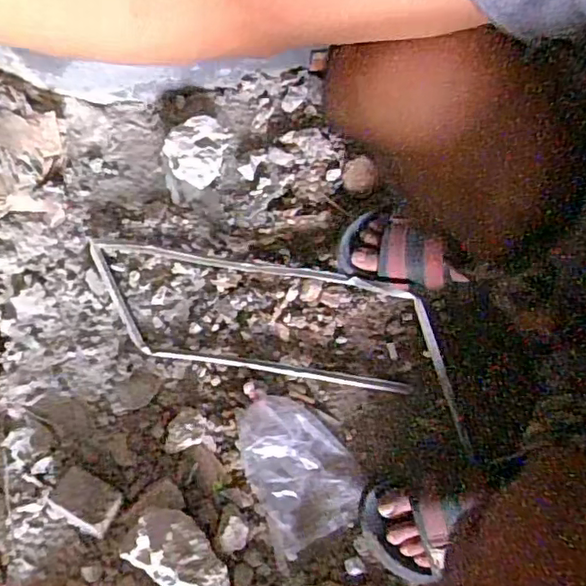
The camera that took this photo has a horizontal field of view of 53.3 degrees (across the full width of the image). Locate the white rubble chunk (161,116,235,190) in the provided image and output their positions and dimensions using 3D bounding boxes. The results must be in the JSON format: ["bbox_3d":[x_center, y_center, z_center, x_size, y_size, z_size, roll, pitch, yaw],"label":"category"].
[{"bbox_3d":[-0.113,-0.179,0.732,0.069,0.051,0.094,41,77,14],"label":"white rubble chunk"}]

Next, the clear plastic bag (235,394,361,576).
[{"bbox_3d":[0.006,0.188,0.635,0.110,0.021,0.163,-22,71,-6],"label":"clear plastic bag"}]

